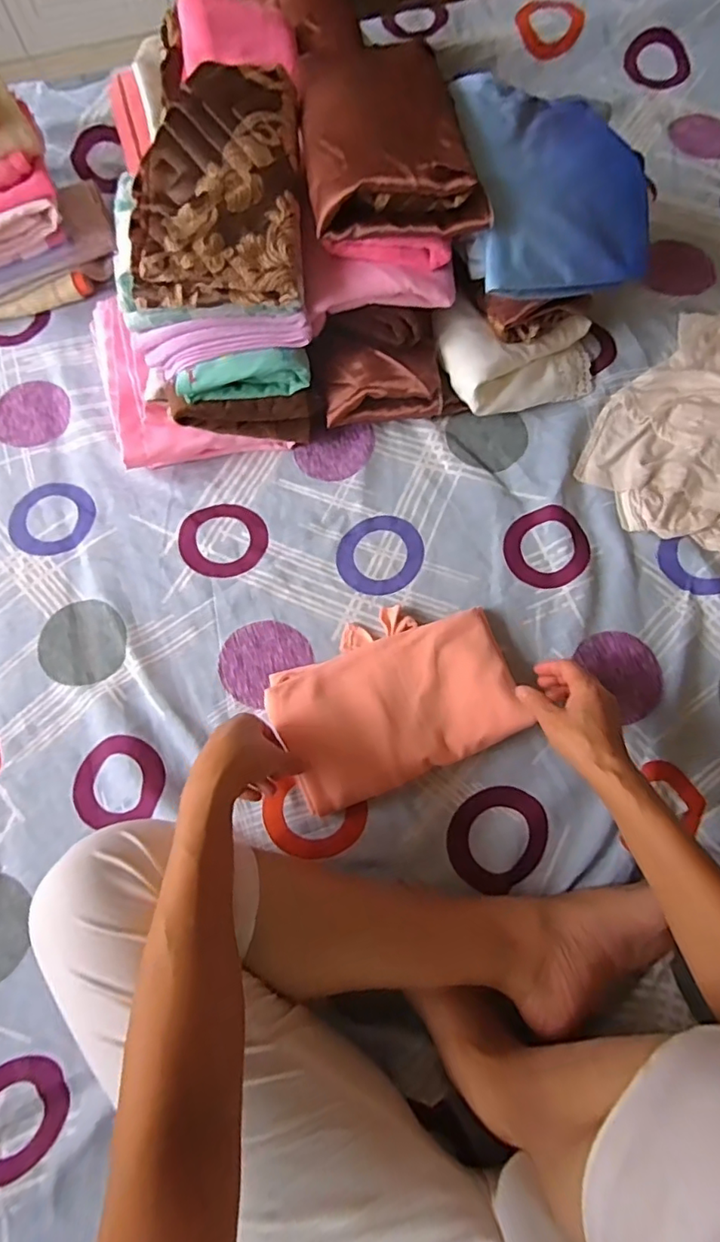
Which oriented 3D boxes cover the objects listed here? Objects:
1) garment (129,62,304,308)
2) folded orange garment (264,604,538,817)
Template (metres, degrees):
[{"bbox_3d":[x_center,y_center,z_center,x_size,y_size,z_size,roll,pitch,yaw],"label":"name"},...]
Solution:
[{"bbox_3d":[-0.129,-0.394,0.505,0.150,0.069,0.212,-2,73,1],"label":"garment"},{"bbox_3d":[0.032,0.070,0.532,0.218,0.037,0.154,-24,74,-5],"label":"folded orange garment"}]

